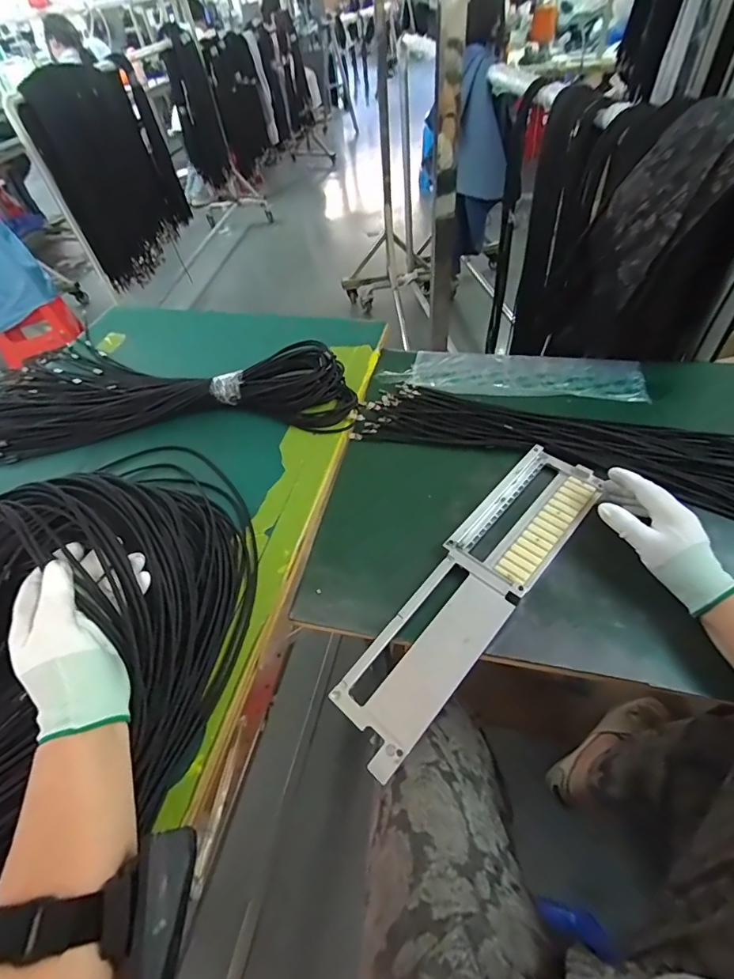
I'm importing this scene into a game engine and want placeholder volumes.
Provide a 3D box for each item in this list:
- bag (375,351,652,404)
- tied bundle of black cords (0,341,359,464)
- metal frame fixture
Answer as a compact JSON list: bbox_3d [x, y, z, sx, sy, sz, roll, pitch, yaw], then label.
[{"bbox_3d":[0.220,-0.180,0.697,0.378,0.012,0.108,6,51,12],"label":"bag"},{"bbox_3d":[-0.387,-0.169,0.723,0.716,0.065,0.276,-6,49,2],"label":"tied bundle of black cords"},{"bbox_3d":[0.122,0.098,0.483,0.097,0.019,0.396,32,64,29],"label":"metal frame fixture"}]

